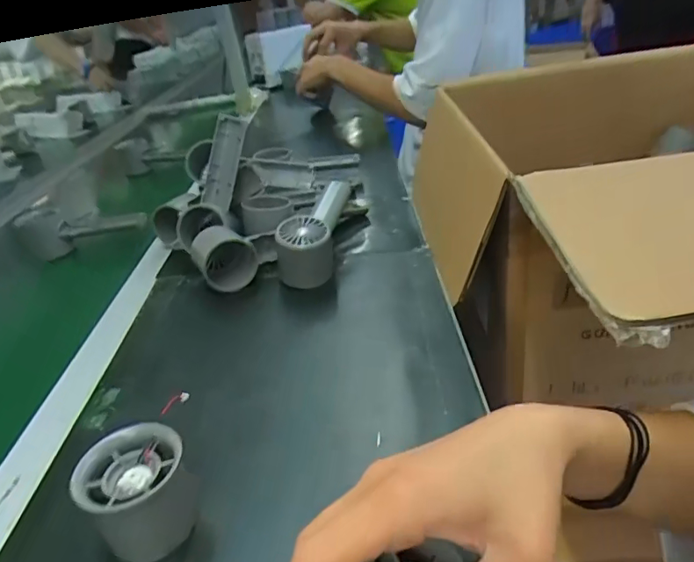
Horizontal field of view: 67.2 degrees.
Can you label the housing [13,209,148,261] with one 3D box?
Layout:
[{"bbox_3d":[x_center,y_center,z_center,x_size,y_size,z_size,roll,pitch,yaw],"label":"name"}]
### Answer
[{"bbox_3d":[-0.350,-0.068,0.690,0.162,0.064,0.031,-14,32,-7],"label":"housing"}]

